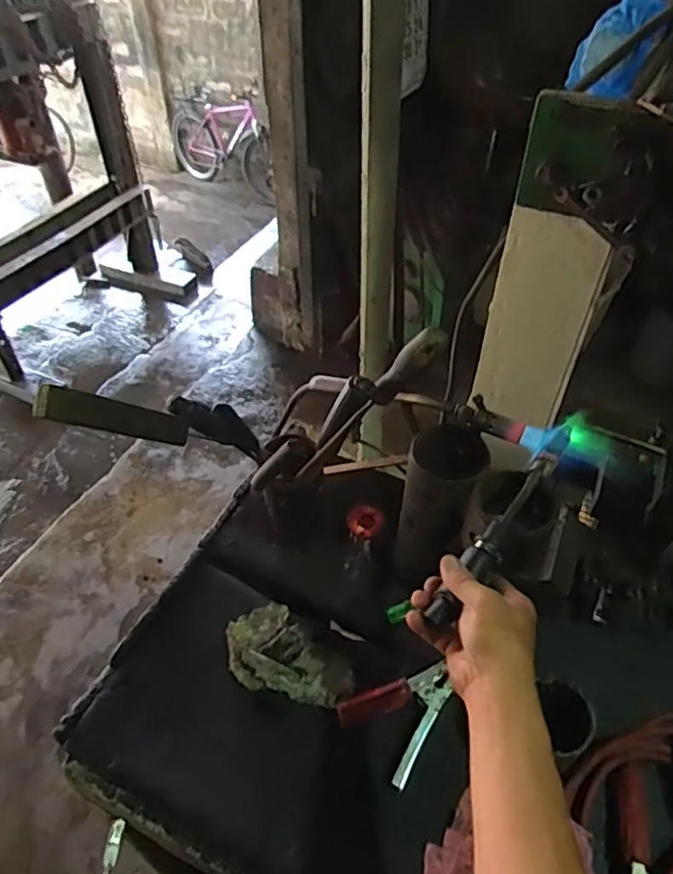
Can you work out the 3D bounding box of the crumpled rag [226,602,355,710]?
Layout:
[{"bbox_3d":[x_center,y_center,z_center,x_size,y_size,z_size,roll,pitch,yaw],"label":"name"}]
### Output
[{"bbox_3d":[-0.064,0.274,0.741,0.166,0.032,0.104,35,56,29],"label":"crumpled rag"}]

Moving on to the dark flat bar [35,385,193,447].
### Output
[{"bbox_3d":[-0.190,-0.016,0.536,0.019,0.146,0.028,44,105,33],"label":"dark flat bar"}]

